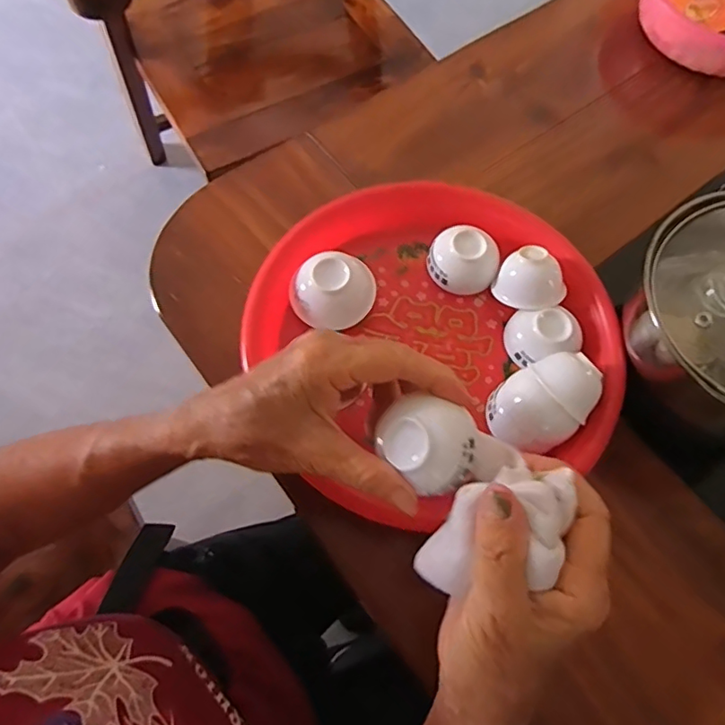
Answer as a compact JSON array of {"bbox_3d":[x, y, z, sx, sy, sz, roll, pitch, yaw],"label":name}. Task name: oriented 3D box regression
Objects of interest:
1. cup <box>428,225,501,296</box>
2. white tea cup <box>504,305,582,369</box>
[{"bbox_3d":[0.076,-0.076,0.416,0.051,0.028,0.047,1,67,-3],"label":"cup"},{"bbox_3d":[0.127,-0.018,0.395,0.043,0.028,0.043,1,67,-3],"label":"white tea cup"}]

